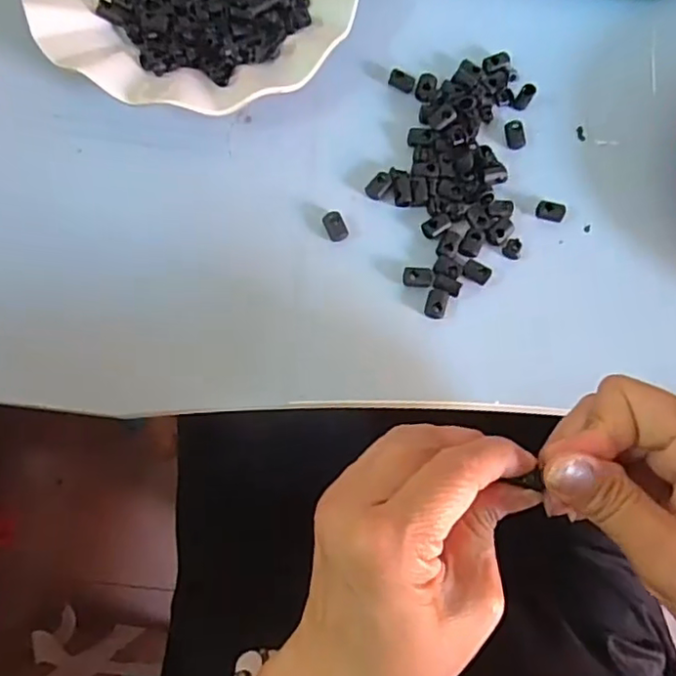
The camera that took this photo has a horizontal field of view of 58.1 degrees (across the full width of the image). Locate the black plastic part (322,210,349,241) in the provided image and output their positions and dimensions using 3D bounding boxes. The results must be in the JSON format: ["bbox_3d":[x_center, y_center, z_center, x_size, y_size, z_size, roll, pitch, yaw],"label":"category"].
[{"bbox_3d":[-0.001,-0.061,0.334,0.011,0.004,0.016,-23,78,-7],"label":"black plastic part"}]

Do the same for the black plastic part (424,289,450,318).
[{"bbox_3d":[0.054,-0.019,0.328,0.011,0.004,0.015,16,76,2],"label":"black plastic part"}]

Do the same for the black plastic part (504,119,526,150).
[{"bbox_3d":[0.104,-0.120,0.356,0.011,0.004,0.017,-8,76,-4],"label":"black plastic part"}]

